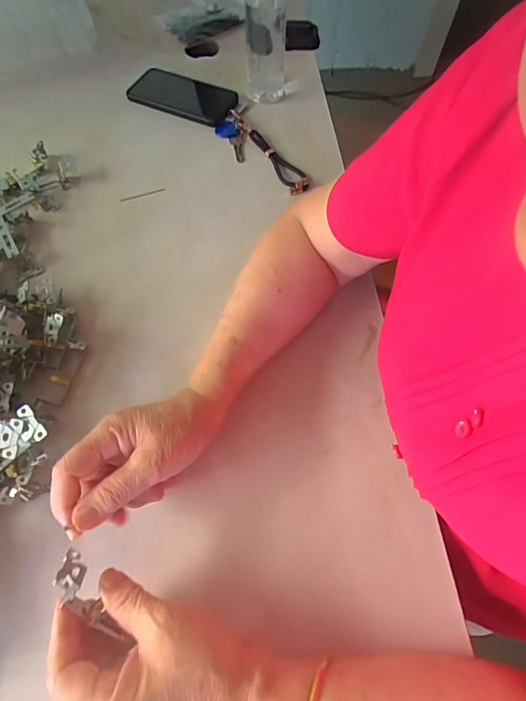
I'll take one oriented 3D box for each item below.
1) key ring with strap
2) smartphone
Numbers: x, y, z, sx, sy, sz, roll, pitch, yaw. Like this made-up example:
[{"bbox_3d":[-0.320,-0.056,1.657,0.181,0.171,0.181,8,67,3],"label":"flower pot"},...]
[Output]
[{"bbox_3d":[-0.007,-0.290,0.560,0.065,0.019,0.201,-30,68,-13],"label":"key ring with strap"},{"bbox_3d":[-0.122,-0.400,0.607,0.171,0.016,0.093,27,68,12],"label":"smartphone"}]

